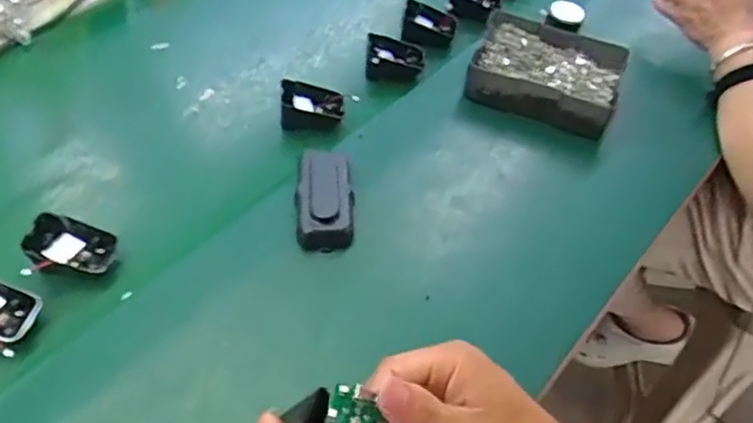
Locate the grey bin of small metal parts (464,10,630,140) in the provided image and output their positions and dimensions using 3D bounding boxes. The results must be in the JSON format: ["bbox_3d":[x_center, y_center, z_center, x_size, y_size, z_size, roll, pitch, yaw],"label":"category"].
[{"bbox_3d":[0.189,-0.156,0.743,0.157,0.040,0.126,17,52,13],"label":"grey bin of small metal parts"}]

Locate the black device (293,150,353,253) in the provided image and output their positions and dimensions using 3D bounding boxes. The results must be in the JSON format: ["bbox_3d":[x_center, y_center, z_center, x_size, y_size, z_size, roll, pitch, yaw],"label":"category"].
[{"bbox_3d":[-0.047,-0.013,0.608,0.049,0.029,0.105,-2,50,-2],"label":"black device"}]

